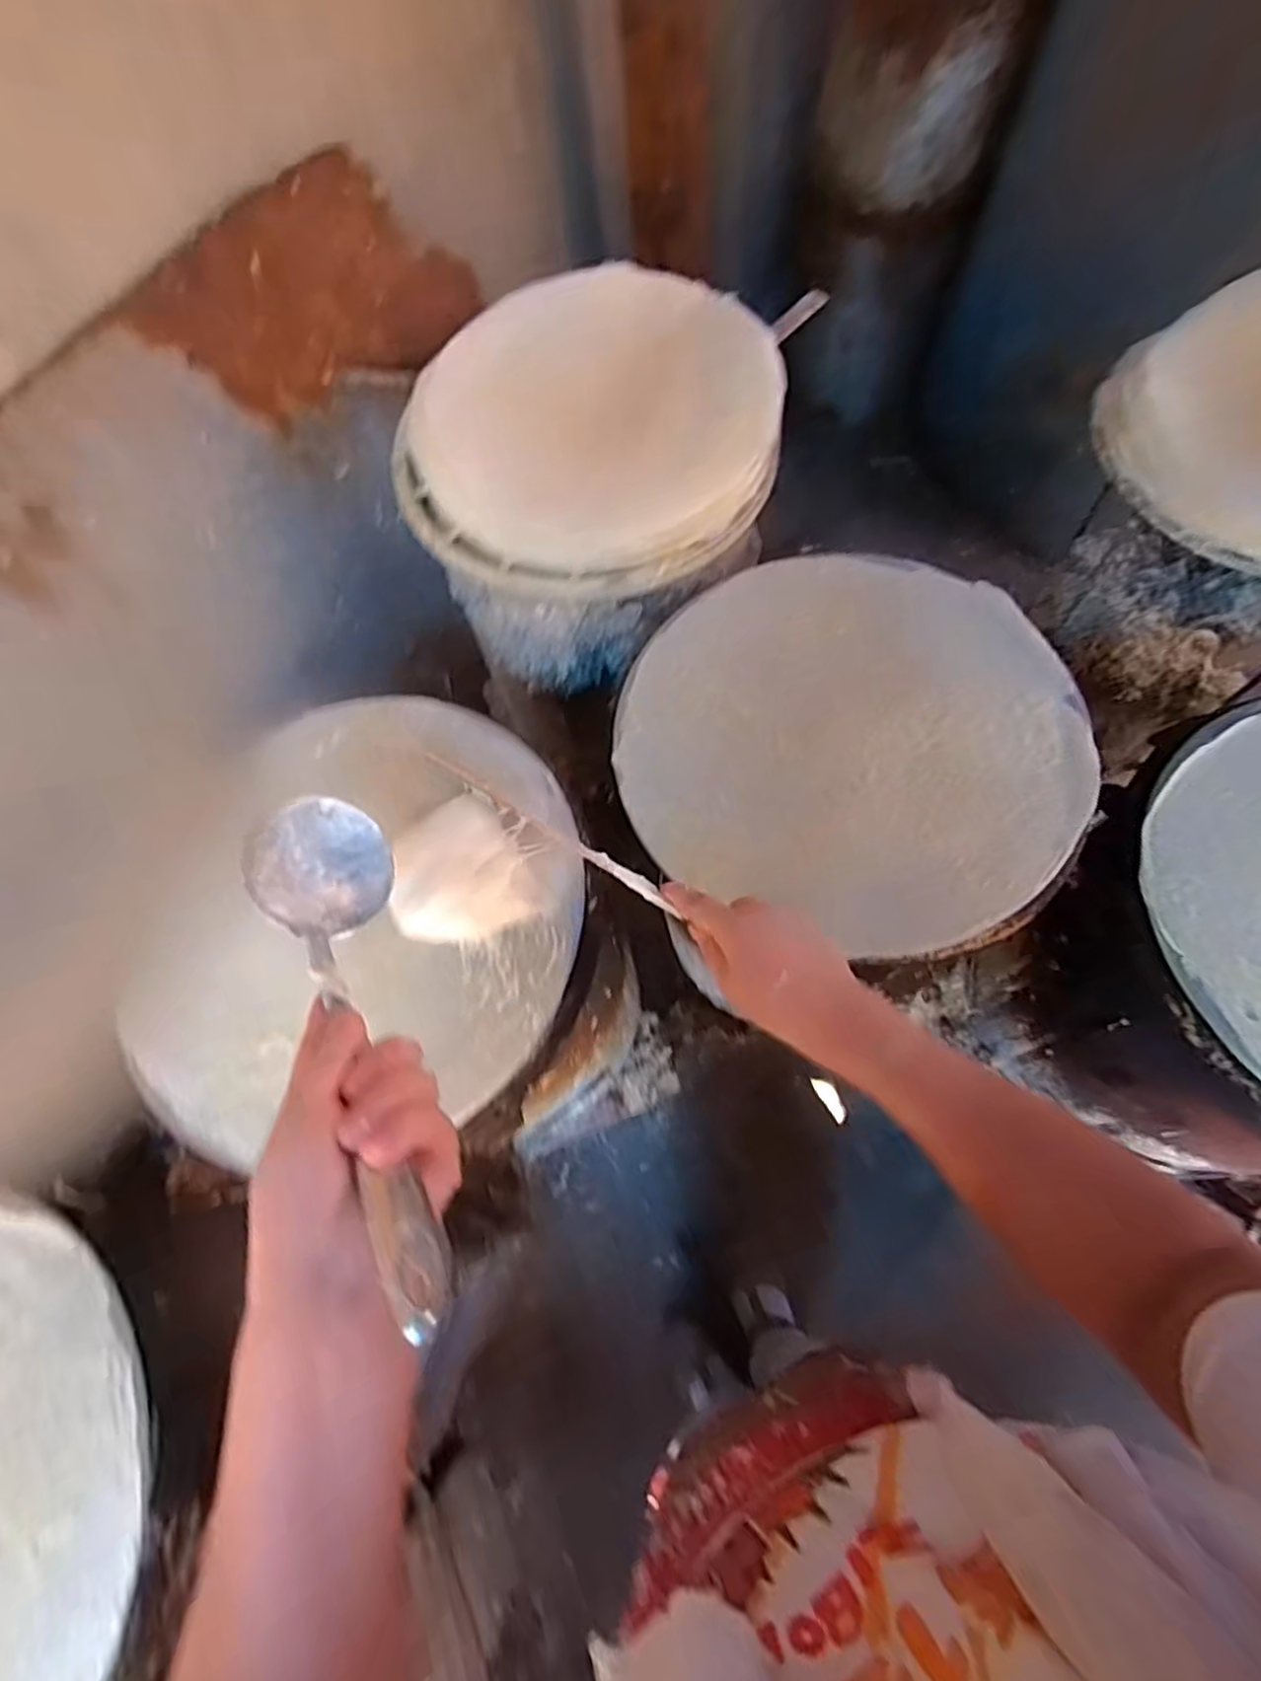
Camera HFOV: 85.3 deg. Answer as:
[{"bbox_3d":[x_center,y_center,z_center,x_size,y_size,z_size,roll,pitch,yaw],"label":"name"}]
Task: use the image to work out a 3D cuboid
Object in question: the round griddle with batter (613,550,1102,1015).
[{"bbox_3d":[0.166,-0.088,0.556,0.345,0.039,0.358,-17,70,-4],"label":"round griddle with batter"}]

